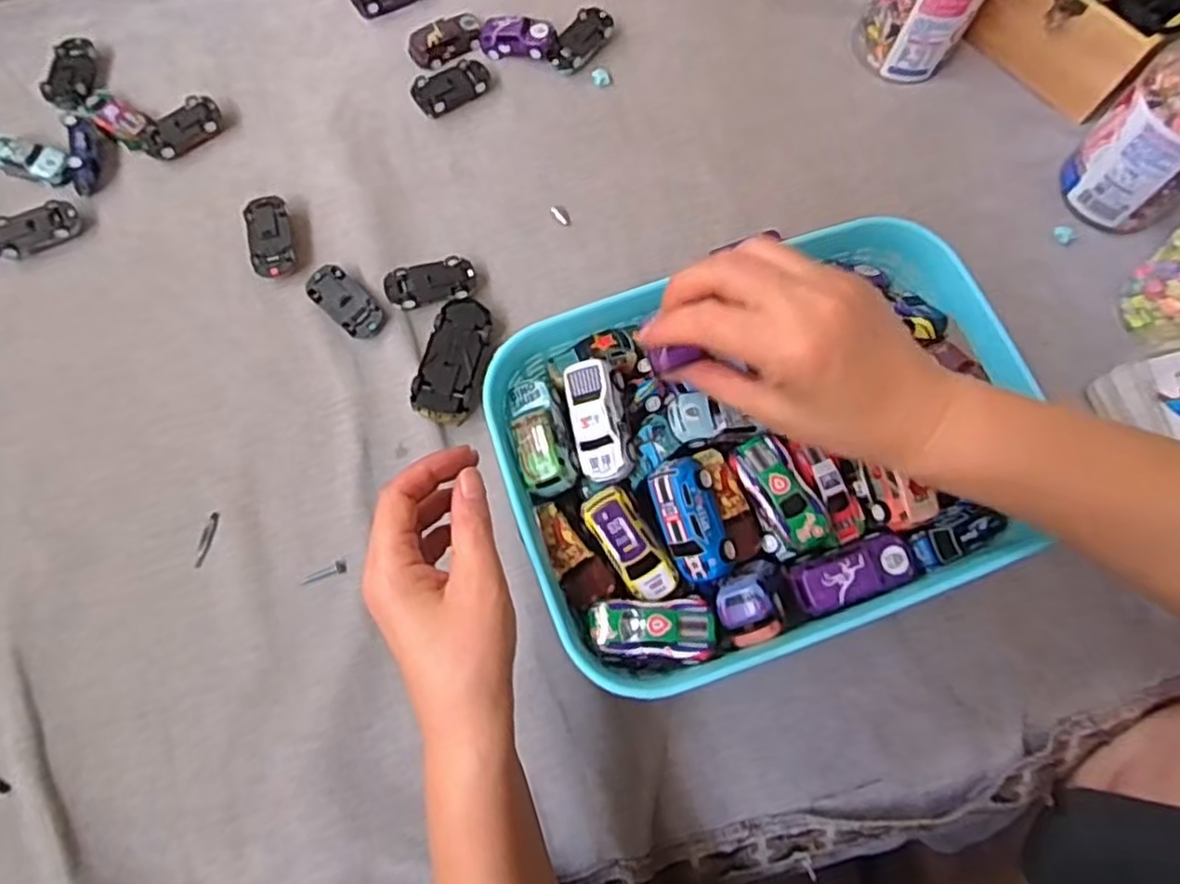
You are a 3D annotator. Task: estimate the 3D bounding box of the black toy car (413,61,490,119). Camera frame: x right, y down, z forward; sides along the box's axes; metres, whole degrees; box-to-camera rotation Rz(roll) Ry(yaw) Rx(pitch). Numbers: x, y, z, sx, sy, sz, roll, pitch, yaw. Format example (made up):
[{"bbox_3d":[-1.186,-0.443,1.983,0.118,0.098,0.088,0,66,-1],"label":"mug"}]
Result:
[{"bbox_3d":[-0.112,-0.289,0.602,0.063,0.020,0.029,-28,75,-10],"label":"black toy car"}]

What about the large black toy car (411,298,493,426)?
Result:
[{"bbox_3d":[-0.096,-0.059,0.523,0.041,0.022,0.095,11,72,2],"label":"large black toy car"}]

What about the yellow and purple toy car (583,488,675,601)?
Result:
[{"bbox_3d":[0.020,0.051,0.377,0.025,0.016,0.062,-31,76,-11],"label":"yellow and purple toy car"}]

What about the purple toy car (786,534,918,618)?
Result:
[{"bbox_3d":[0.140,0.066,0.382,0.072,0.022,0.028,-19,73,-8],"label":"purple toy car"}]

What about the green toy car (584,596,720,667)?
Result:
[{"bbox_3d":[0.031,0.094,0.362,0.059,0.018,0.030,-2,72,-3],"label":"green toy car"}]

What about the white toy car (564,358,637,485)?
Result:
[{"bbox_3d":[0.004,-0.011,0.385,0.030,0.016,0.064,-15,84,13],"label":"white toy car"}]

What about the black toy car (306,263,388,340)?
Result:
[{"bbox_3d":[-0.178,-0.101,0.541,0.064,0.018,0.031,42,75,11],"label":"black toy car"}]

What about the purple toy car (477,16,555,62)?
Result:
[{"bbox_3d":[-0.060,-0.339,0.613,0.063,0.018,0.035,-1,72,-2],"label":"purple toy car"}]

